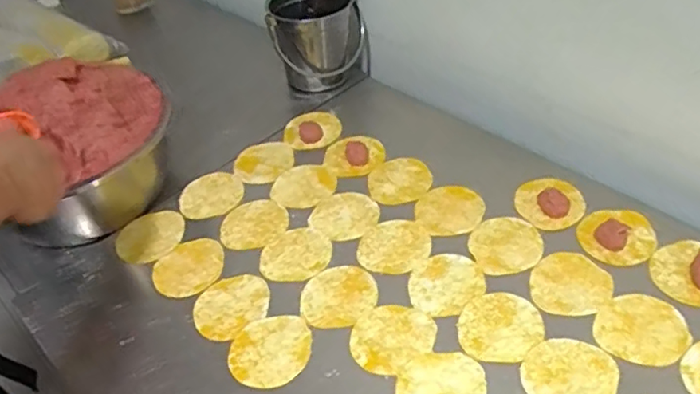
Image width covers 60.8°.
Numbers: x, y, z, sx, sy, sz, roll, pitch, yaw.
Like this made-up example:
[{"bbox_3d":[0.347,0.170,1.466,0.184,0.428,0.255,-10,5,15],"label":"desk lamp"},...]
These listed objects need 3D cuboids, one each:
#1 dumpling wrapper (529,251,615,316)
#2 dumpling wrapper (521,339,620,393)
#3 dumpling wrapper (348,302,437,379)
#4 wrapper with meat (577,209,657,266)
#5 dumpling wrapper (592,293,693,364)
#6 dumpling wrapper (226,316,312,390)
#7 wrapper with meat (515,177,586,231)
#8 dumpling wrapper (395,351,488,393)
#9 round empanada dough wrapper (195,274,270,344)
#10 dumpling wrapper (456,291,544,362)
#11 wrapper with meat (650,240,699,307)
[{"bbox_3d":[0.238,0.091,0.644,0.083,0.004,0.080,-4,45,4],"label":"dumpling wrapper"},{"bbox_3d":[0.209,0.169,0.565,0.085,0.004,0.080,-4,45,4],"label":"dumpling wrapper"},{"bbox_3d":[0.043,0.143,0.617,0.087,0.004,0.074,-31,49,-21],"label":"dumpling wrapper"},{"bbox_3d":[0.307,0.043,0.683,0.083,0.006,0.080,-4,45,4],"label":"wrapper with meat"},{"bbox_3d":[0.290,0.132,0.594,0.085,0.004,0.078,-5,45,5],"label":"dumpling wrapper"},{"bbox_3d":[-0.082,0.158,0.617,0.082,0.004,0.081,-4,45,4],"label":"dumpling wrapper"},{"bbox_3d":[0.244,0.004,0.728,0.075,0.012,0.081,-4,45,4],"label":"wrapper with meat"},{"bbox_3d":[0.088,0.185,0.567,0.085,0.006,0.083,-3,42,3],"label":"dumpling wrapper"},{"bbox_3d":[-0.132,0.120,0.666,0.086,0.004,0.076,-34,51,-24],"label":"round empanada dough wrapper"},{"bbox_3d":[0.154,0.132,0.612,0.087,0.004,0.077,-37,52,-26],"label":"dumpling wrapper"},{"bbox_3d":[0.362,0.078,0.631,0.069,0.025,0.080,-25,48,-17],"label":"wrapper with meat"}]

